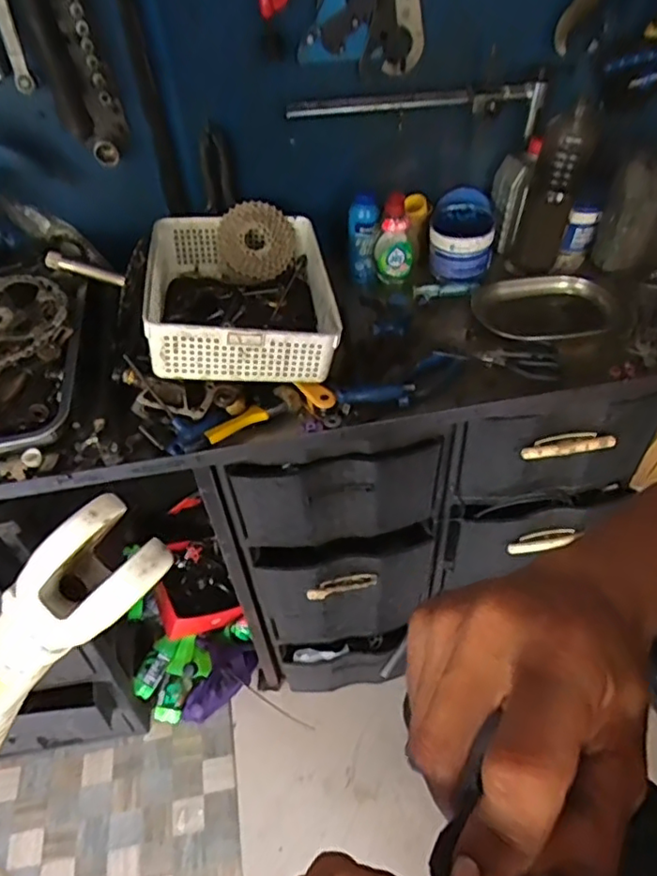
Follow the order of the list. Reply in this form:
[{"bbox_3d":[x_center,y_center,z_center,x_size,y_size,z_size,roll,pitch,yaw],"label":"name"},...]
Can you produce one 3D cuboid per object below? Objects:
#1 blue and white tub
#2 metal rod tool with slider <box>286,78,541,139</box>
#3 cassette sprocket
[{"bbox_3d":[0.220,-0.335,1.001,0.102,0.102,0.116,9,49,11],"label":"blue and white tub"},{"bbox_3d":[0.135,-0.486,0.900,0.389,0.057,0.036,-7,45,-8],"label":"metal rod tool with slider"},{"bbox_3d":[-0.113,-0.315,0.966,0.119,0.026,0.115,-1,96,-11],"label":"cassette sprocket"}]

